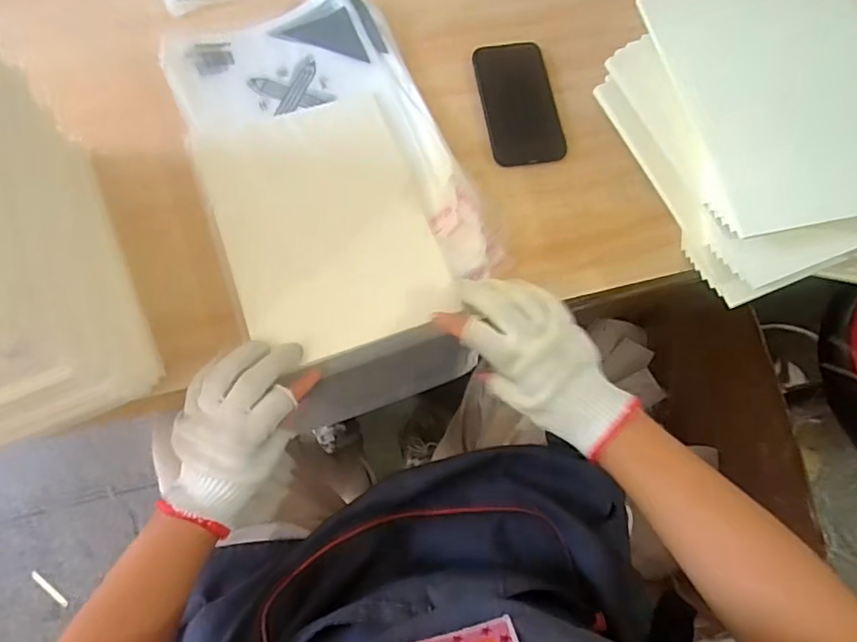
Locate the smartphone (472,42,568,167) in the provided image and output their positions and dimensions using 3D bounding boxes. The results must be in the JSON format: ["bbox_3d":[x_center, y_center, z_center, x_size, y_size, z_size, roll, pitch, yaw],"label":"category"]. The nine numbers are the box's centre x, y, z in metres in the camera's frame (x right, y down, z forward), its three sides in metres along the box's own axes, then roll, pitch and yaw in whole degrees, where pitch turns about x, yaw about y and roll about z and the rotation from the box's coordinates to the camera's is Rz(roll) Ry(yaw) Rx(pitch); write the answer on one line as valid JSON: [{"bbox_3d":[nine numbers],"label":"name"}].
[{"bbox_3d":[0.097,-0.233,0.594,0.077,0.011,0.143,-11,77,5],"label":"smartphone"}]

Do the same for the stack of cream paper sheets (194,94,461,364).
[{"bbox_3d":[-0.097,-0.093,0.526,0.187,0.023,0.249,-19,73,-8],"label":"stack of cream paper sheets"}]

